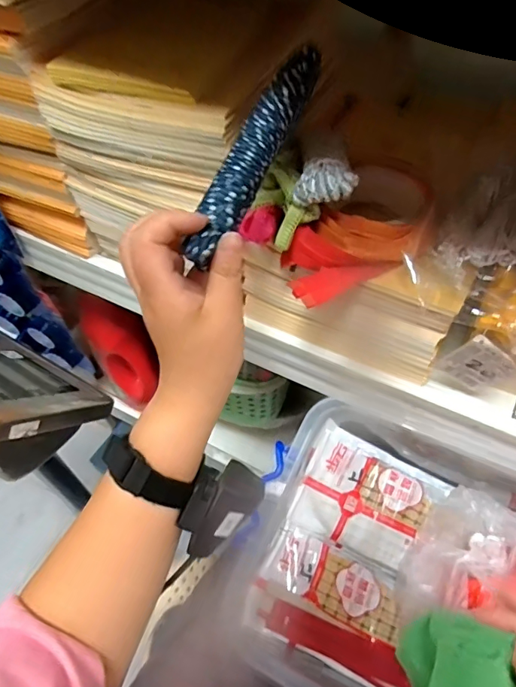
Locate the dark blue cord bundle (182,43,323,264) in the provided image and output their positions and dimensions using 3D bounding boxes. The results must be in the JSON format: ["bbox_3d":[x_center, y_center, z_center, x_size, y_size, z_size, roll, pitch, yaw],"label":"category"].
[{"bbox_3d":[-0.004,-0.119,0.305,0.022,0.024,0.152,27,86,22],"label":"dark blue cord bundle"}]

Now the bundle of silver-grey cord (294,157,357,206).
[{"bbox_3d":[0.051,-0.120,0.350,0.042,0.019,0.032,13,56,13],"label":"bundle of silver-grey cord"}]

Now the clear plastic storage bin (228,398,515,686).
[{"bbox_3d":[0.155,0.210,0.423,0.304,0.116,0.224,18,57,16],"label":"clear plastic storage bin"}]

